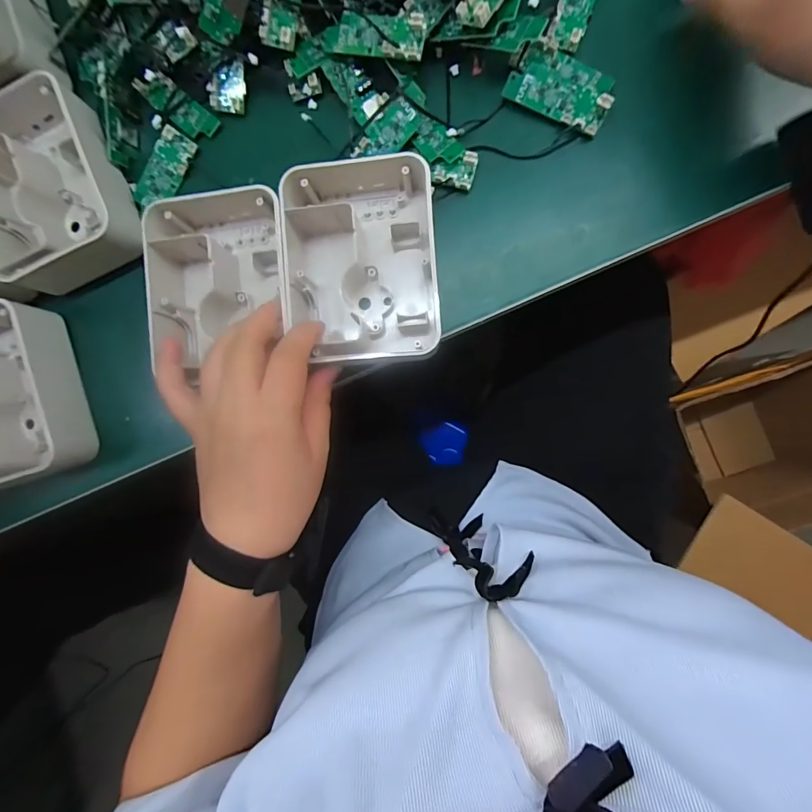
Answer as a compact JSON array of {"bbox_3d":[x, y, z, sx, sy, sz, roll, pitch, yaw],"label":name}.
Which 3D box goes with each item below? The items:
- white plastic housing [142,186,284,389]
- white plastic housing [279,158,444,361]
[{"bbox_3d":[-0.127,-0.090,0.285,0.096,0.046,0.121,-5,89,7],"label":"white plastic housing"},{"bbox_3d":[-0.030,-0.100,0.278,0.100,0.050,0.138,-4,89,7],"label":"white plastic housing"}]

